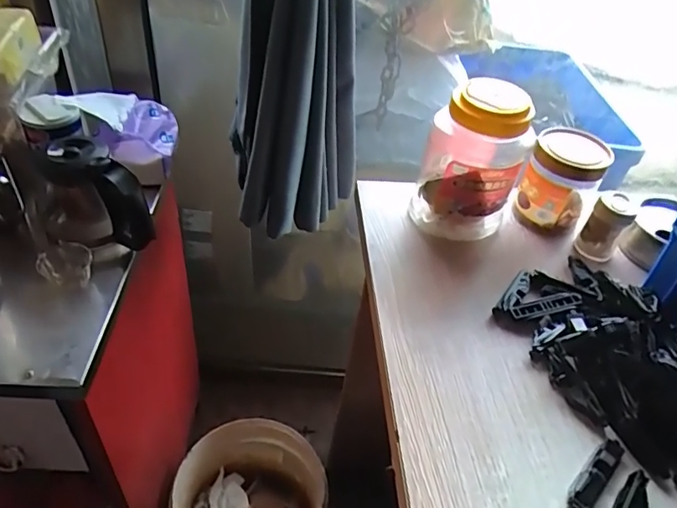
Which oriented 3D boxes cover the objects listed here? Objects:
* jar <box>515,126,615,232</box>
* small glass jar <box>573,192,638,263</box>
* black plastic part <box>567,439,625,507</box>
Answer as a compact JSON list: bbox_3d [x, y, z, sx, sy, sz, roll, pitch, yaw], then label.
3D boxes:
[{"bbox_3d":[0.272,-0.091,0.643,0.082,0.102,0.068,24,46,17],"label":"jar"},{"bbox_3d":[0.320,-0.033,0.627,0.044,0.076,0.042,4,43,-4],"label":"small glass jar"},{"bbox_3d":[0.211,0.176,0.425,0.019,0.012,0.082,37,50,28],"label":"black plastic part"}]

